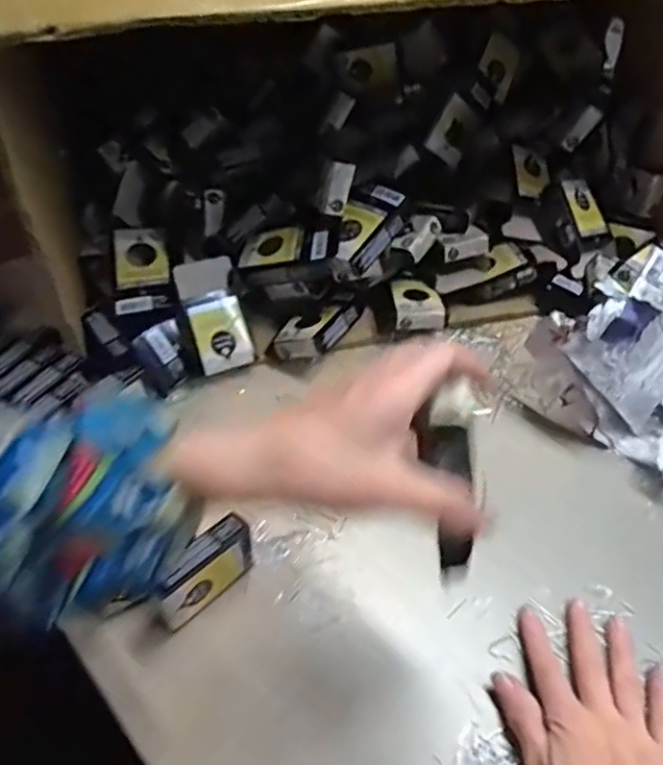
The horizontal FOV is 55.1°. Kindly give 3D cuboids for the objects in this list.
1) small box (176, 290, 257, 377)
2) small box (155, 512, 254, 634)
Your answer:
[{"bbox_3d":[-0.104,-0.045,0.571,0.057,0.069,0.017,-22,21,-22],"label":"small box"},{"bbox_3d":[-0.084,0.129,0.426,0.019,0.054,0.073,35,56,28],"label":"small box"}]

